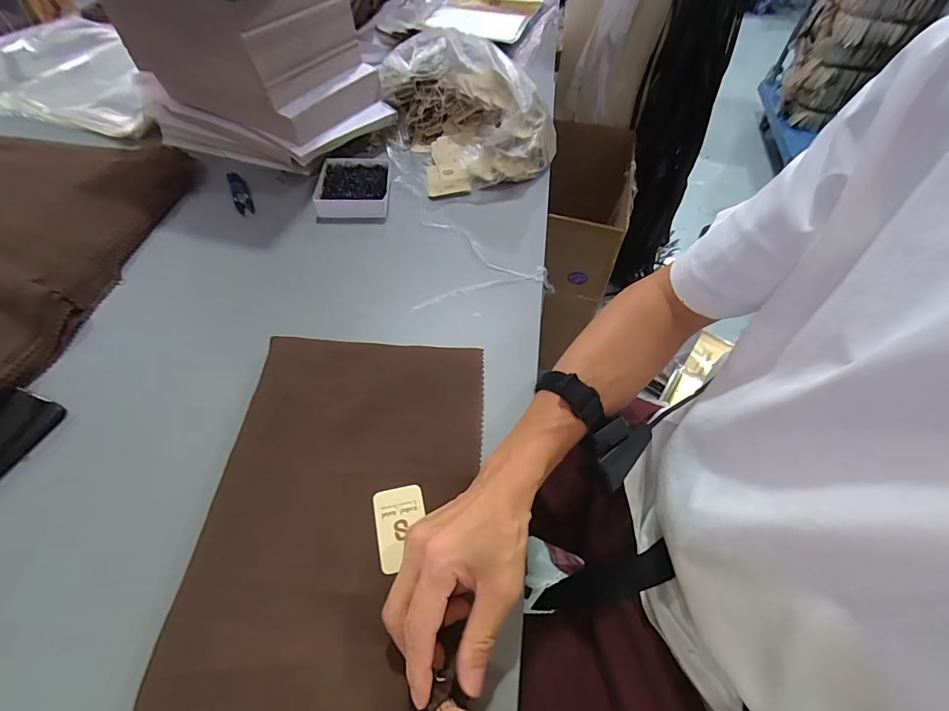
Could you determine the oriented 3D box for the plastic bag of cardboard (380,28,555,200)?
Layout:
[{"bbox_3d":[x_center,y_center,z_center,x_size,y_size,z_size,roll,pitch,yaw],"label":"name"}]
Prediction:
[{"bbox_3d":[-0.007,-0.386,0.675,0.260,0.135,0.262,-15,55,-12],"label":"plastic bag of cardboard"}]

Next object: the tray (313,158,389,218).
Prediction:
[{"bbox_3d":[-0.178,-0.245,0.623,0.102,0.034,0.116,-4,54,-5],"label":"tray"}]

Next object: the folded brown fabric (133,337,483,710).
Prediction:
[{"bbox_3d":[-0.102,0.113,0.357,0.208,0.023,0.309,3,53,-2],"label":"folded brown fabric"}]

